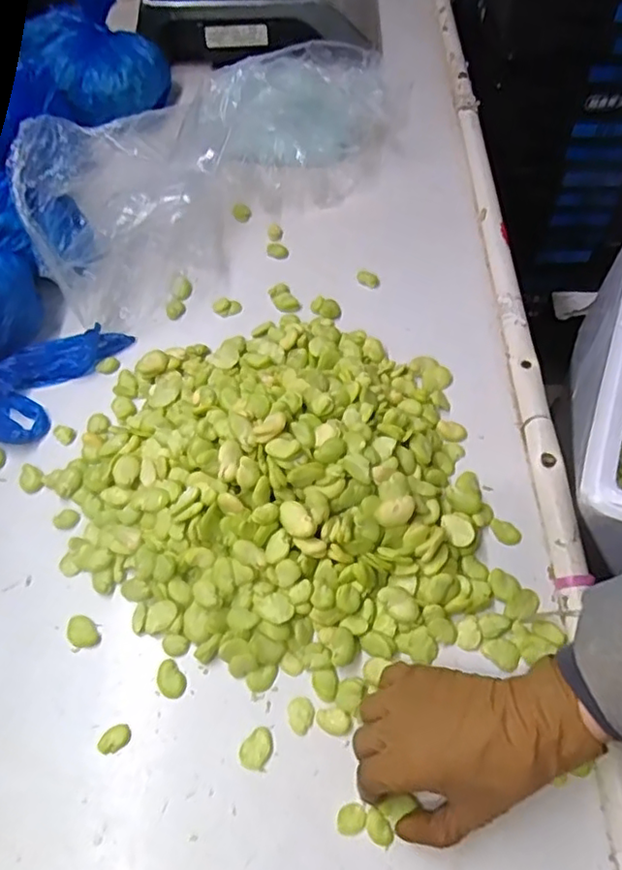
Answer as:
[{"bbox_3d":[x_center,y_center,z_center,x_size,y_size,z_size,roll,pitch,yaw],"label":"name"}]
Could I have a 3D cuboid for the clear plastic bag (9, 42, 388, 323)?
[{"bbox_3d":[-0.094,-0.304,0.659,0.465,0.155,0.124,-38,65,-21],"label":"clear plastic bag"}]

